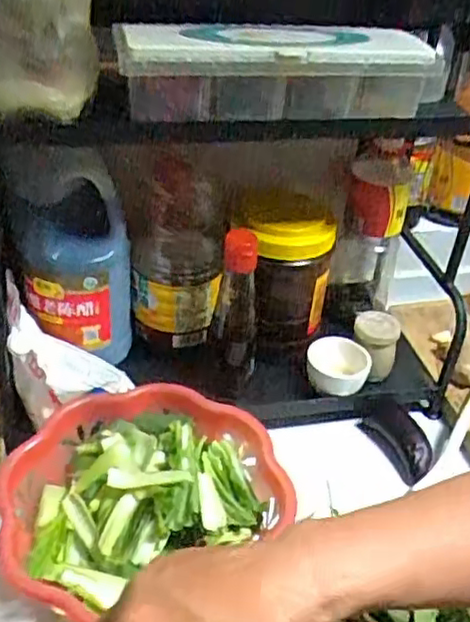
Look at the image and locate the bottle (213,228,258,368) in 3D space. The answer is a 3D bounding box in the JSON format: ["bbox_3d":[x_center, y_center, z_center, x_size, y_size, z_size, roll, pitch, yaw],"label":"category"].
[{"bbox_3d":[0.001,-0.013,0.713,0.043,0.159,0.044,3,37,-2],"label":"bottle"}]

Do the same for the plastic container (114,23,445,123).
[{"bbox_3d":[0.042,-0.212,0.583,0.281,0.067,0.095,-3,37,-10],"label":"plastic container"}]

